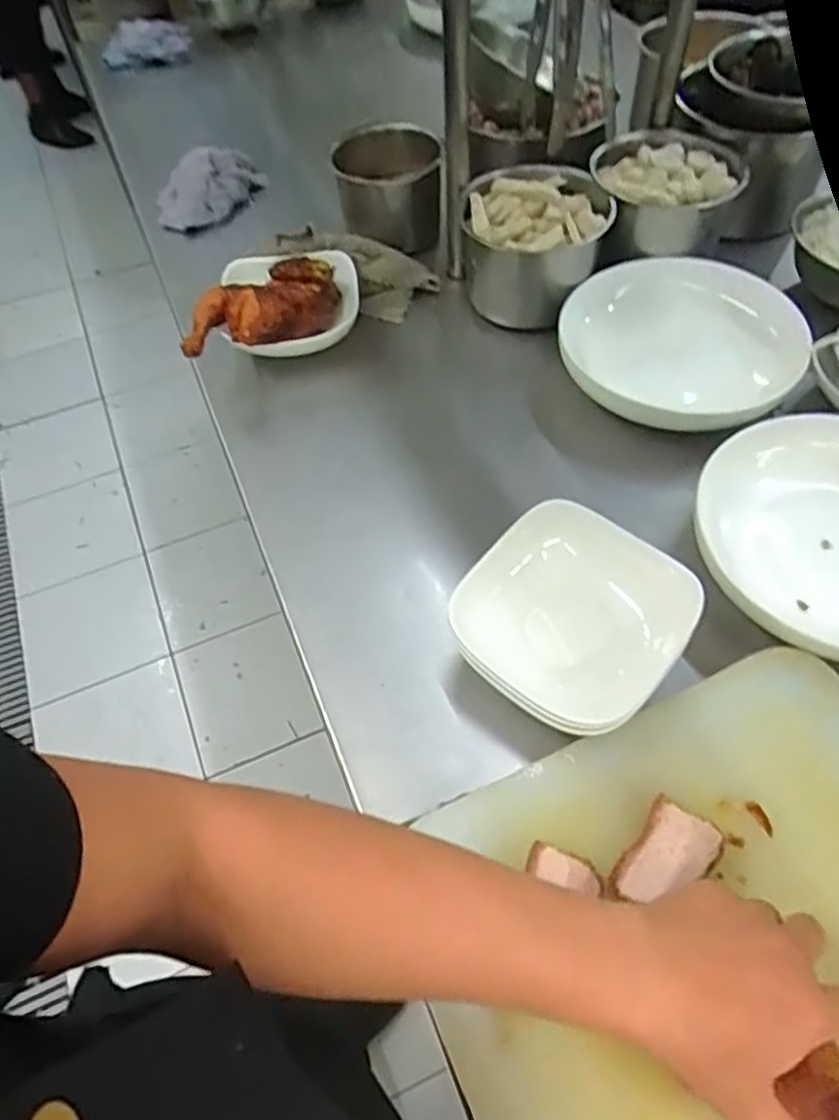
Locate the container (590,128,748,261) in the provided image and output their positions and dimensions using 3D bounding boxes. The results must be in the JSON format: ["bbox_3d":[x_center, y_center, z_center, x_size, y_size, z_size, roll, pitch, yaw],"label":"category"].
[{"bbox_3d":[0.269,-0.402,0.795,0.153,0.089,0.155,8,57,9],"label":"container"}]

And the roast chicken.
[{"bbox_3d":[-0.160,-0.257,0.744,0.088,0.048,0.193,38,54,25],"label":"roast chicken"}]

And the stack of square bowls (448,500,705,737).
[{"bbox_3d":[0.109,0.041,0.519,0.144,0.062,0.130,35,65,24],"label":"stack of square bowls"}]

